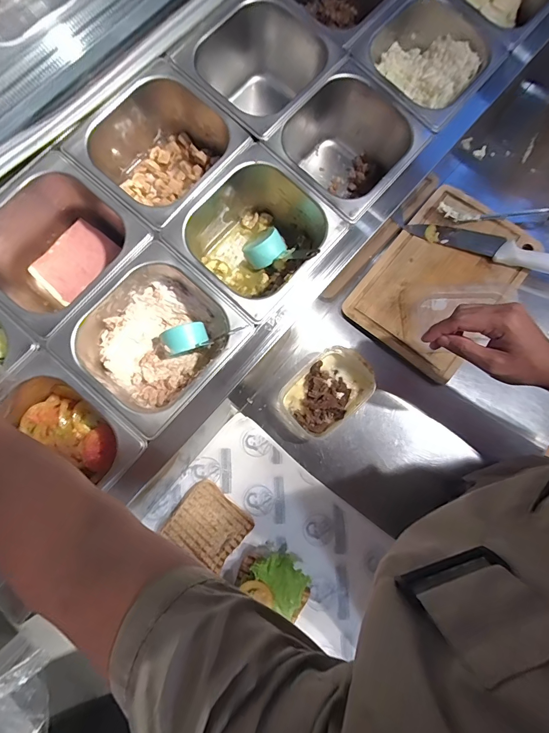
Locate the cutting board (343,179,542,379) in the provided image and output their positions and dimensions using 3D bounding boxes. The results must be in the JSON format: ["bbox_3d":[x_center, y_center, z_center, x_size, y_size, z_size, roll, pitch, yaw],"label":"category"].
[{"bbox_3d":[0.269,-0.143,0.572,0.194,0.026,0.291,39,81,9],"label":"cutting board"}]

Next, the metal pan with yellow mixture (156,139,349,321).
[{"bbox_3d":[-0.023,-0.159,0.469,0.160,0.096,0.172,41,81,9],"label":"metal pan with yellow mixture"}]

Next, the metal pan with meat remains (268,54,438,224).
[{"bbox_3d":[0.087,-0.291,0.500,0.181,0.111,0.172,40,81,9],"label":"metal pan with meat remains"}]

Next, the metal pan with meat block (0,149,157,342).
[{"bbox_3d":[-0.258,-0.136,0.447,0.160,0.094,0.174,40,81,9],"label":"metal pan with meat block"}]

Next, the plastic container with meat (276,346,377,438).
[{"bbox_3d":[0.073,0.039,0.531,0.137,0.044,0.096,-40,80,-8],"label":"plastic container with meat"}]

